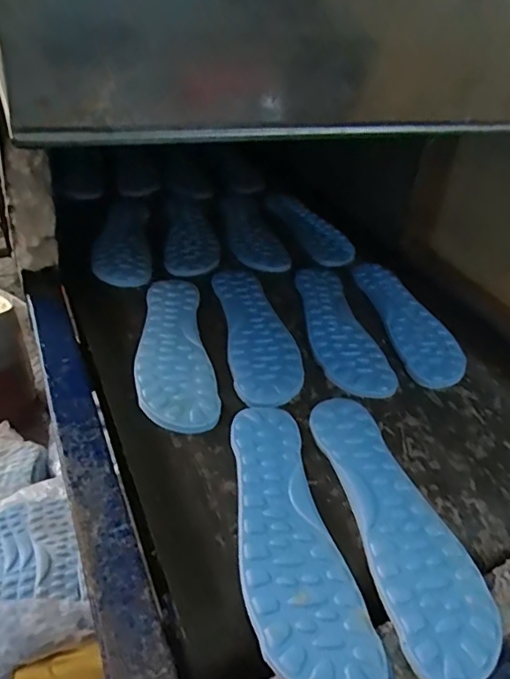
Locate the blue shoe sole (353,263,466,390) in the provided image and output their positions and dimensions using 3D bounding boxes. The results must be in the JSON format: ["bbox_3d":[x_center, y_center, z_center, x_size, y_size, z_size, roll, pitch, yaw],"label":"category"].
[{"bbox_3d":[0.205,-0.033,0.714,0.087,0.014,0.270,-3,36,-10],"label":"blue shoe sole"}]

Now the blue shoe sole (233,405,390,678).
[{"bbox_3d":[0.024,0.151,0.431,0.079,0.006,0.261,-5,37,-13],"label":"blue shoe sole"}]

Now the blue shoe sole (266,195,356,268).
[{"bbox_3d":[0.096,-0.196,0.911,0.079,0.008,0.256,-10,38,-19],"label":"blue shoe sole"}]

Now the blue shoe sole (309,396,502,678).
[{"bbox_3d":[0.118,0.146,0.451,0.080,0.012,0.263,-5,37,-13],"label":"blue shoe sole"}]

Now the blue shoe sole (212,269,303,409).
[{"bbox_3d":[0.001,-0.017,0.662,0.082,0.010,0.290,-3,36,-10],"label":"blue shoe sole"}]

